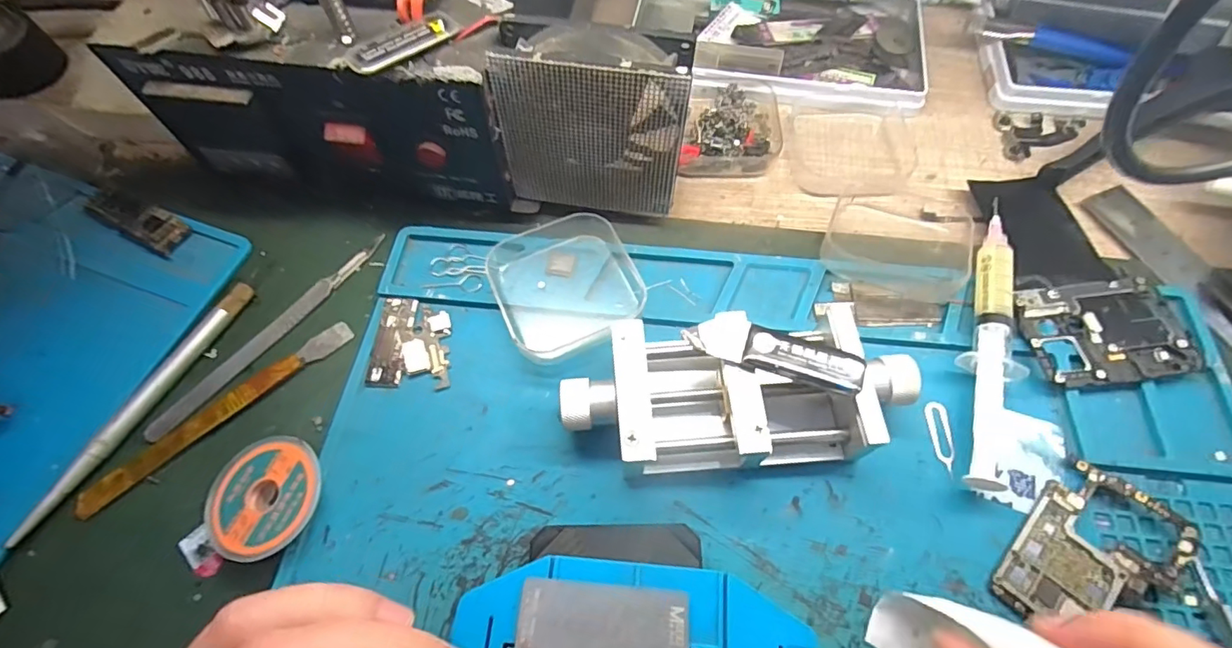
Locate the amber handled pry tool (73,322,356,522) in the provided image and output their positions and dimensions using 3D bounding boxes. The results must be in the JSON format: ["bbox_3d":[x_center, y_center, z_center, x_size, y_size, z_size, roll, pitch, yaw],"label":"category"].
[{"bbox_3d":[-0.171,0.037,0.232,0.120,0.004,0.011,-39,68,-17],"label":"amber handled pry tool"}]

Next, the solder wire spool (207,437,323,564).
[{"bbox_3d":[-0.137,0.068,0.211,0.041,0.012,0.044,-1,63,1],"label":"solder wire spool"}]

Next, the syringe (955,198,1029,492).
[{"bbox_3d":[0.163,0.004,0.233,0.021,0.017,0.138,17,65,10],"label":"syringe"}]

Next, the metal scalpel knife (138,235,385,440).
[{"bbox_3d":[-0.160,0.003,0.251,0.010,0.004,0.127,33,69,17],"label":"metal scalpel knife"}]

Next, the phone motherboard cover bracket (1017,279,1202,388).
[{"bbox_3d":[0.215,0.003,0.237,0.070,0.006,0.047,-6,63,-1],"label":"phone motherboard cover bracket"}]

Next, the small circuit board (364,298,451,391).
[{"bbox_3d":[-0.092,0.008,0.244,0.036,0.004,0.043,2,63,3],"label":"small circuit board"}]

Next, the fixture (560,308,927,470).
[{"bbox_3d":[0.048,0.029,0.215,0.135,0.031,0.053,-4,63,0],"label":"fixture"}]

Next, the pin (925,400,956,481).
[{"bbox_3d":[0.135,0.047,0.222,0.008,0.004,0.031,-4,64,6],"label":"pin"}]

